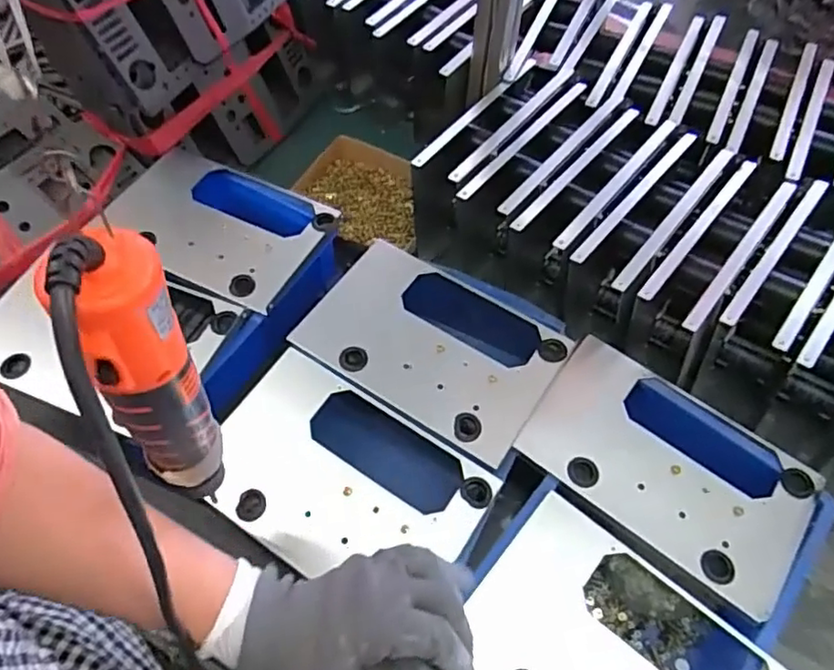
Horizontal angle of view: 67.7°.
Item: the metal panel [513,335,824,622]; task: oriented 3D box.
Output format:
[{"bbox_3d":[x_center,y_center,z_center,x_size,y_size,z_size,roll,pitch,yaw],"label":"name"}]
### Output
[{"bbox_3d":[0.210,0.105,0.523,0.221,0.011,0.146,34,64,18],"label":"metal panel"}]

